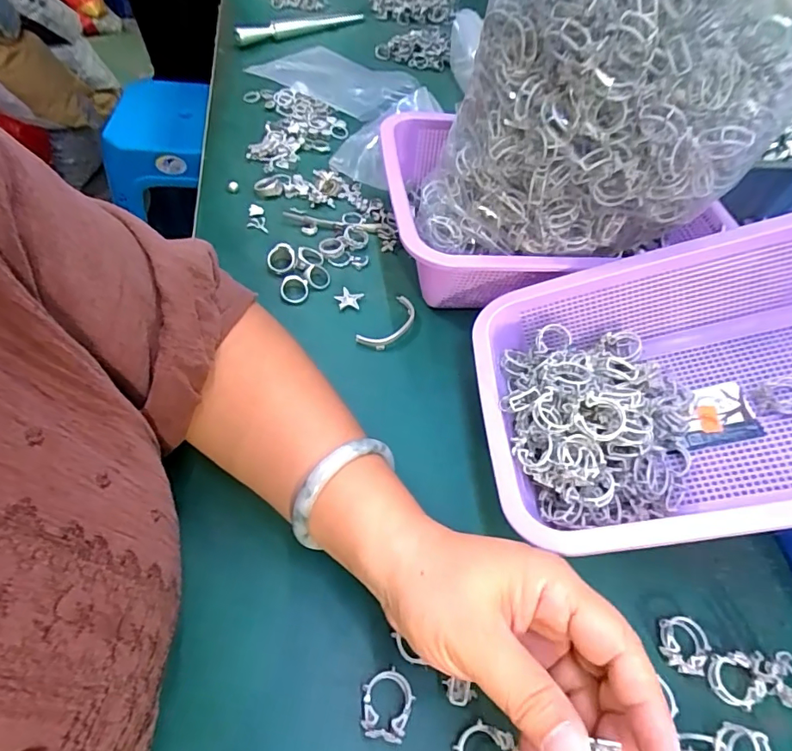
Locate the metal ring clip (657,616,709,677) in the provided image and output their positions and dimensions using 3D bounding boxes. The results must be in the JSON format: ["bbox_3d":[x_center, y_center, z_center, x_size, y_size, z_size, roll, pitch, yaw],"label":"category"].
[{"bbox_3d":[0.168,0.156,0.289,0.025,0.009,0.029,25,55,11],"label":"metal ring clip"}]

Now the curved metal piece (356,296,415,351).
[{"bbox_3d":[-0.005,-0.043,0.419,0.027,0.011,0.063,33,56,16],"label":"curved metal piece"}]

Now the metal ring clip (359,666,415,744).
[{"bbox_3d":[-0.005,0.169,0.256,0.025,0.012,0.030,12,53,2],"label":"metal ring clip"}]

